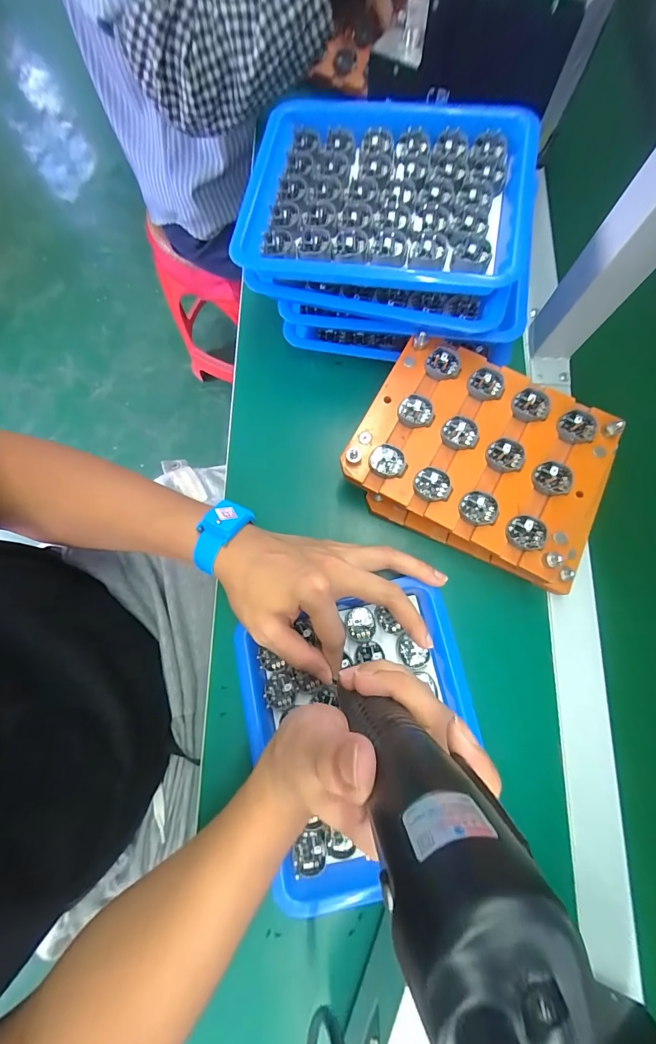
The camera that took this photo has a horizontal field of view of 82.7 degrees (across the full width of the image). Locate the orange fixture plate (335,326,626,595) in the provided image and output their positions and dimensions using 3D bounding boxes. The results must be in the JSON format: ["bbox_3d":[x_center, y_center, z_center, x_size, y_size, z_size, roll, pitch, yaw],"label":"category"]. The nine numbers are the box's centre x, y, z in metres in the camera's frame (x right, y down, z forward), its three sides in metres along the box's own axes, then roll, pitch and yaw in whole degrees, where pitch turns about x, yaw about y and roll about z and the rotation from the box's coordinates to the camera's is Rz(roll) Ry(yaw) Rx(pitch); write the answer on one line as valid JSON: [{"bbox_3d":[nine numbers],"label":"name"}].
[{"bbox_3d":[0.129,-0.050,0.315,0.206,0.052,0.141,27,79,6],"label":"orange fixture plate"}]

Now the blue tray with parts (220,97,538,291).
[{"bbox_3d":[0.046,-0.250,0.286,0.207,0.031,0.157,10,77,3],"label":"blue tray with parts"}]

